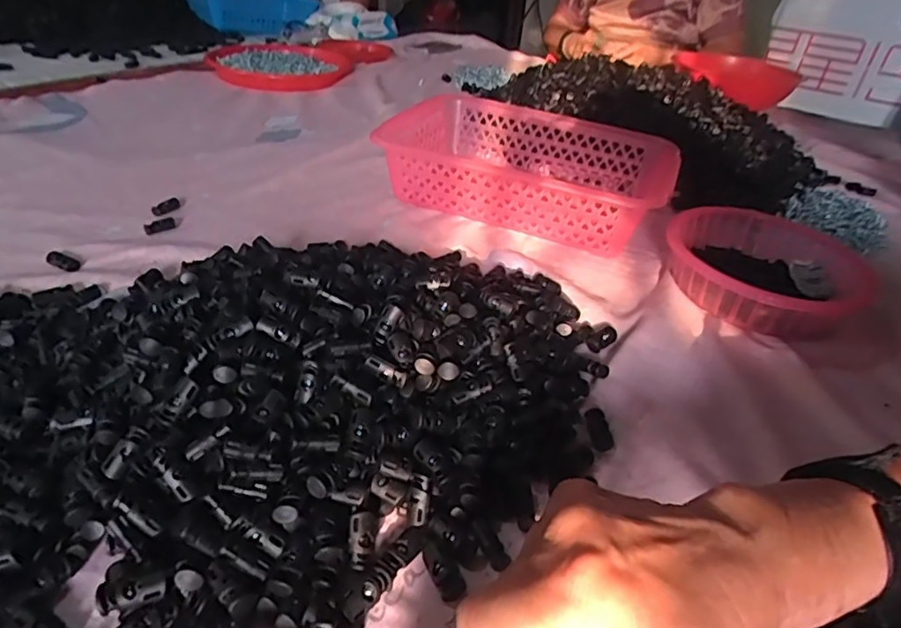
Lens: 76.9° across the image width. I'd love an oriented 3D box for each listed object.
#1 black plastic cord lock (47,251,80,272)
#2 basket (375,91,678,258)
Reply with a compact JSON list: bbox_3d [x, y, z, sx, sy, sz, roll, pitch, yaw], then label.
[{"bbox_3d":[-0.330,-0.045,0.482,0.035,0.005,0.016,18,36,16],"label":"black plastic cord lock"},{"bbox_3d":[0.090,-0.166,0.657,0.304,0.076,0.205,17,36,15],"label":"basket"}]

